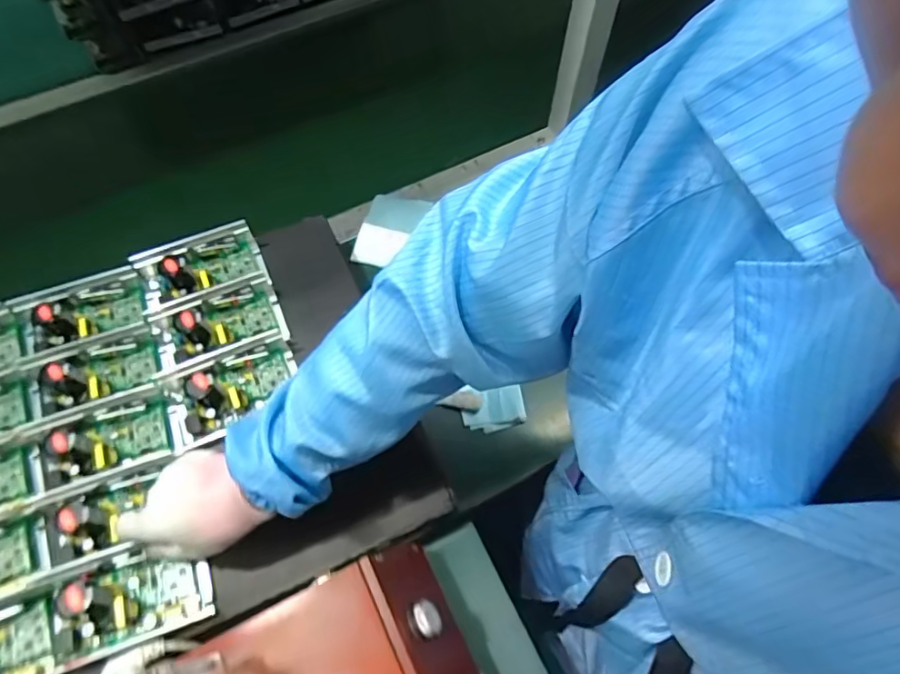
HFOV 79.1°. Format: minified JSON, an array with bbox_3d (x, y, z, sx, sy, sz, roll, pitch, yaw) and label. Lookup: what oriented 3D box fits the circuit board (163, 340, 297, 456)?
[{"bbox_3d":[-0.232,0.057,0.571,0.137,0.050,0.069,-23,66,-11],"label":"circuit board"}]

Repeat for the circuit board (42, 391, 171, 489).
[{"bbox_3d":[-0.345,0.107,0.537,0.122,0.049,0.066,-25,67,-11],"label":"circuit board"}]

